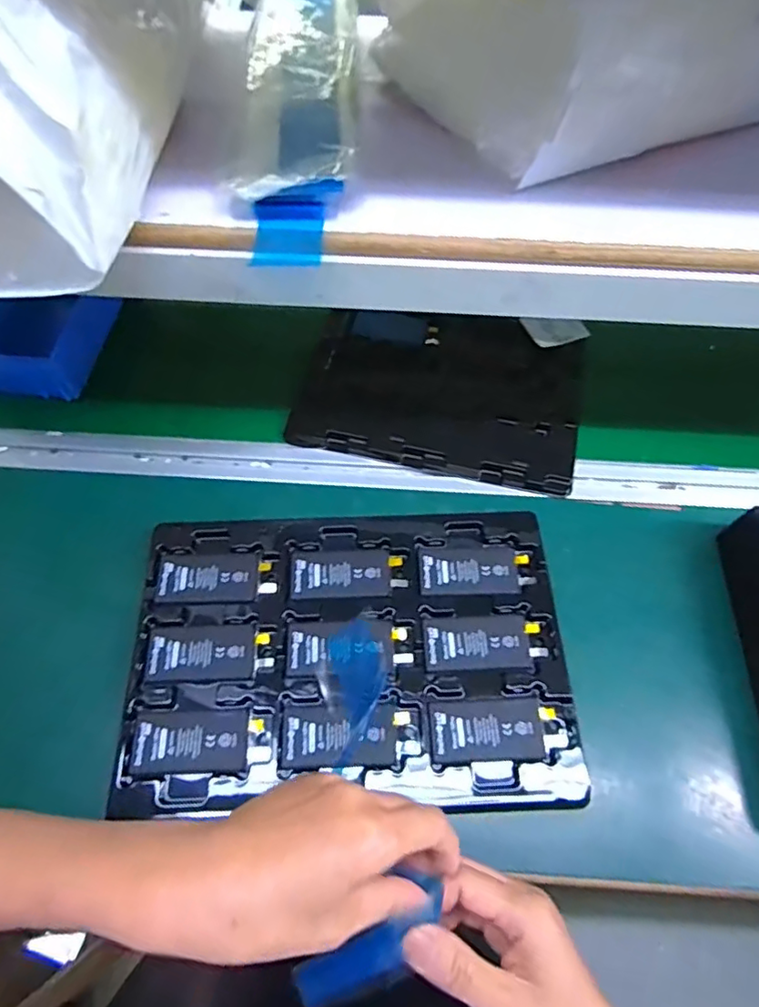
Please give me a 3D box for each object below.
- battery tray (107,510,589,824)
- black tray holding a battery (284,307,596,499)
[{"bbox_3d":[-0.022,0.112,0.451,0.331,0.019,0.228,-1,59,-1],"label":"battery tray"},{"bbox_3d":[0.068,-0.120,0.583,0.279,0.020,0.195,11,61,6],"label":"black tray holding a battery"}]

